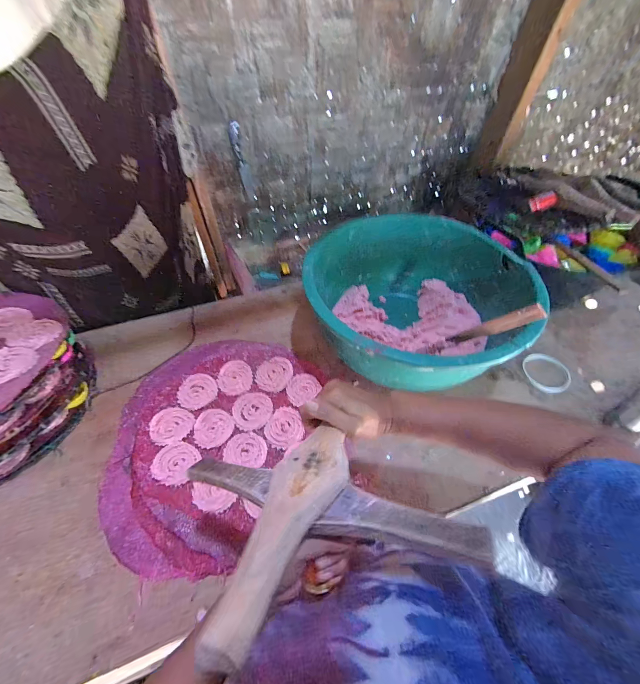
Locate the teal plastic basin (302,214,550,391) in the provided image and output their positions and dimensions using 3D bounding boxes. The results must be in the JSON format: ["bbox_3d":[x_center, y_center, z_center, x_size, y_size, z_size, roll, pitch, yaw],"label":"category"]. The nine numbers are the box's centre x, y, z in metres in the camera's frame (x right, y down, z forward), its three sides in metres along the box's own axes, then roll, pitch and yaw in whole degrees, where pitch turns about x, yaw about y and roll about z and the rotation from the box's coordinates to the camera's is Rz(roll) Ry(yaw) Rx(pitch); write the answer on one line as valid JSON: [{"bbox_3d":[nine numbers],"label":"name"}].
[{"bbox_3d":[0.191,-0.085,0.654,0.423,0.232,0.422,0,51,1],"label":"teal plastic basin"}]

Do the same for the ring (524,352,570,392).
[{"bbox_3d":[0.500,0.063,0.661,0.094,0.016,0.095,0,51,1],"label":"ring"}]

